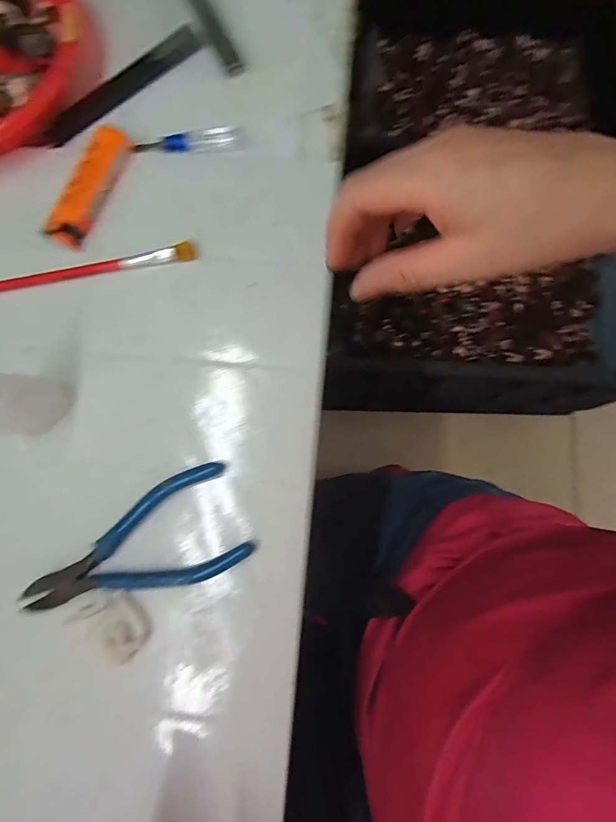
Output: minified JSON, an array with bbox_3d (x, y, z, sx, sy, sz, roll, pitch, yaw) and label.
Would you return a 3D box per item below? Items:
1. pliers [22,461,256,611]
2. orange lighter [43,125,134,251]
[{"bbox_3d":[-0.096,0.077,0.244,0.120,0.011,0.058,-23,80,-3],"label":"pliers"},{"bbox_3d":[-0.135,-0.141,0.275,0.023,0.010,0.081,20,81,5],"label":"orange lighter"}]

